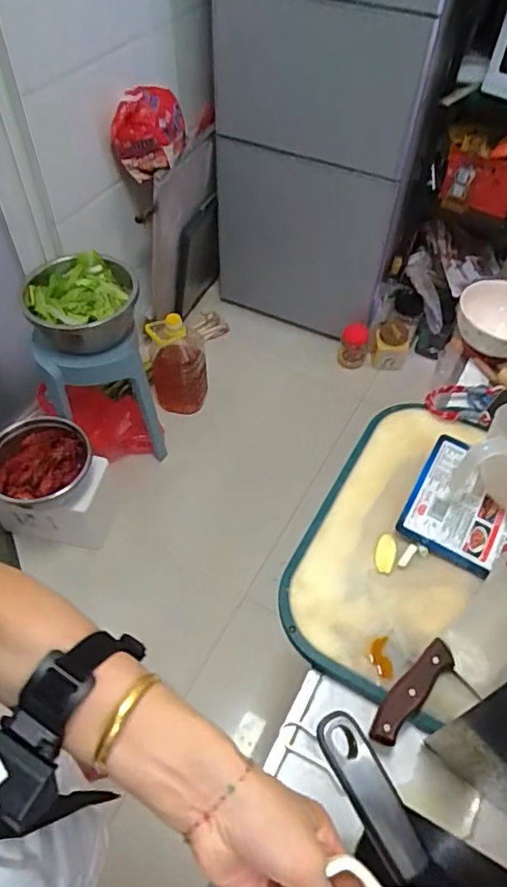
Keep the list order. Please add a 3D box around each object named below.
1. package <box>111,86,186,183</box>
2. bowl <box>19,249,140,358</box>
[{"bbox_3d":[-0.259,-0.765,1.381,0.174,0.170,0.131,-5,53,-5],"label":"package"},{"bbox_3d":[-0.397,-0.328,1.309,0.239,0.114,0.229,1,53,-1],"label":"bowl"}]

